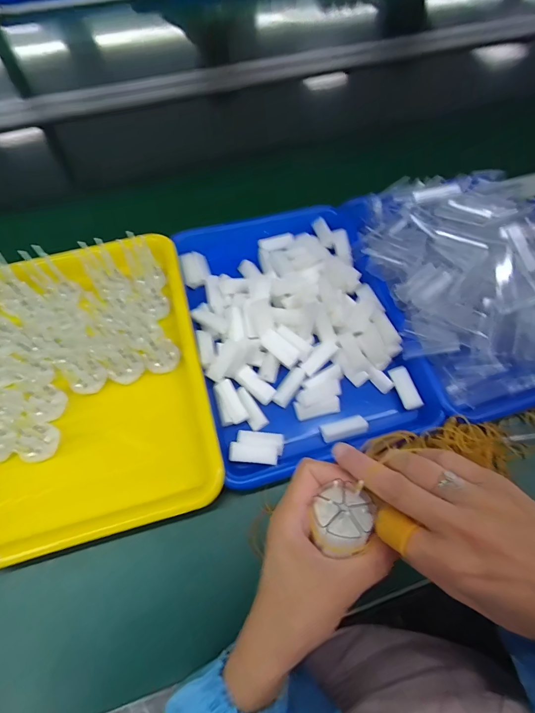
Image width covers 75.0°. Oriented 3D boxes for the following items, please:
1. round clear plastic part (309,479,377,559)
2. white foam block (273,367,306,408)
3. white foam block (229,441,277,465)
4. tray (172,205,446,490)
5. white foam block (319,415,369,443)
[{"bbox_3d":[0.050,0.104,0.226,0.035,0.022,0.042,1,63,0],"label":"round clear plastic part"},{"bbox_3d":[0.025,0.033,0.384,0.017,0.007,0.047,30,67,14],"label":"white foam block"},{"bbox_3d":[-0.014,0.098,0.349,0.047,0.013,0.018,5,63,2],"label":"white foam block"},{"bbox_3d":[0.029,-0.050,0.417,0.227,0.045,0.337,-14,64,-8],"label":"tray"},{"bbox_3d":[0.081,0.076,0.369,0.048,0.010,0.019,-14,64,-8],"label":"white foam block"}]

